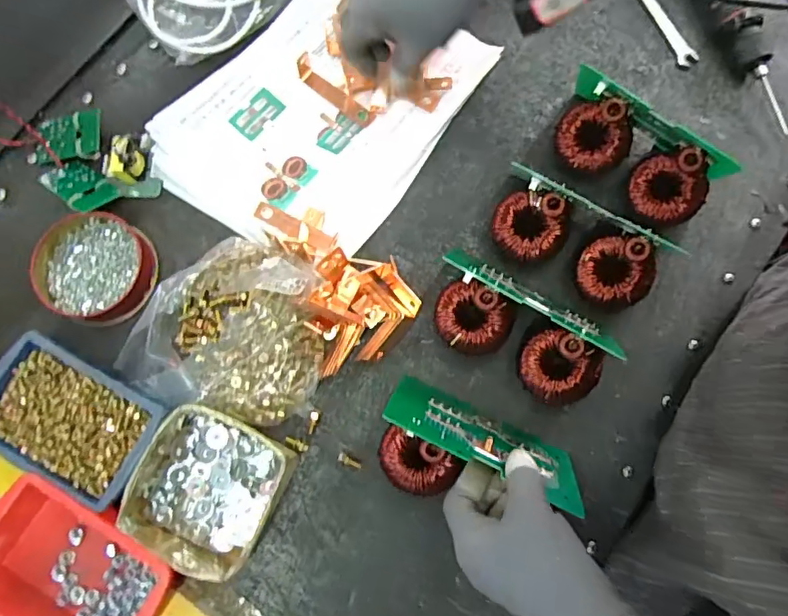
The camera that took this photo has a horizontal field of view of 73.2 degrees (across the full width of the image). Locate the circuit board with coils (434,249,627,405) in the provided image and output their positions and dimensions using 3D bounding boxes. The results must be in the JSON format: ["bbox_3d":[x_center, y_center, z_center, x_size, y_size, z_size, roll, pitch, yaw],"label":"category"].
[{"bbox_3d":[0.105,0.015,0.465,0.162,0.072,0.078,35,80,6],"label":"circuit board with coils"}]

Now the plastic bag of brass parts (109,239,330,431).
[{"bbox_3d":[-0.141,0.018,0.474,0.168,0.047,0.165,25,79,4],"label":"plastic bag of brass parts"}]

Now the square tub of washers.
[{"bbox_3d":[-0.156,0.150,0.446,0.118,0.041,0.118,27,79,5],"label":"square tub of washers"}]

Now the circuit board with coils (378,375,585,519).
[{"bbox_3d":[0.064,0.135,0.444,0.168,0.103,0.074,25,105,4],"label":"circuit board with coils"}]

